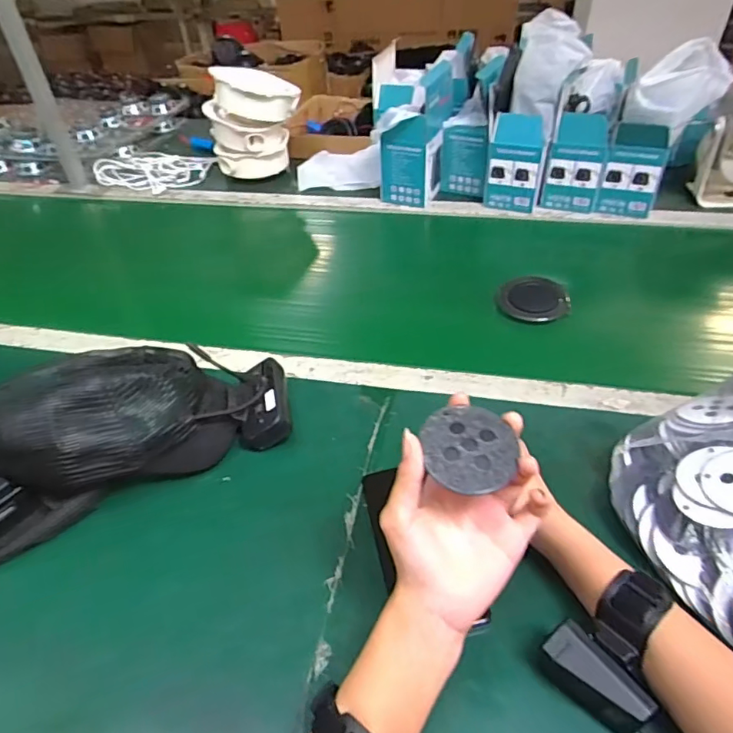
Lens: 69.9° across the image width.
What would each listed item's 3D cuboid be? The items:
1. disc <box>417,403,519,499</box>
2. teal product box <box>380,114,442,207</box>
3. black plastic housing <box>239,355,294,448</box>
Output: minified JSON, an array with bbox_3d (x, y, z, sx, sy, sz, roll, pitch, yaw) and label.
[{"bbox_3d":[0.065,0.051,0.333,0.054,0.006,0.056,-1,53,1],"label":"disc"},{"bbox_3d":[0.076,-0.364,0.907,0.092,0.144,0.074,12,46,17],"label":"teal product box"},{"bbox_3d":[-0.106,0.034,0.559,0.053,0.050,0.105,-6,56,-2],"label":"black plastic housing"}]

